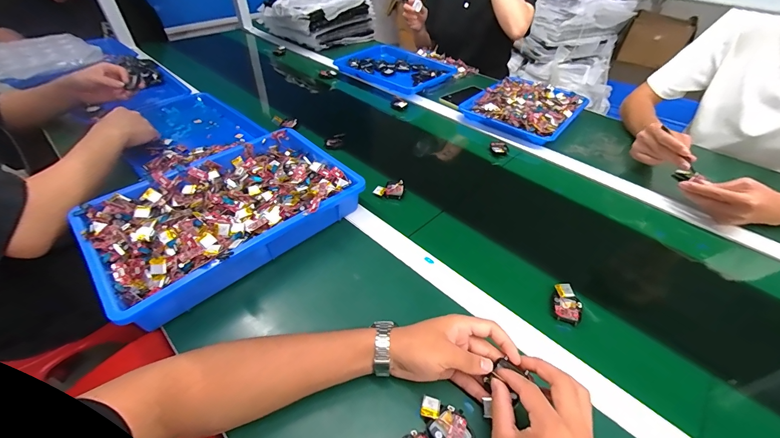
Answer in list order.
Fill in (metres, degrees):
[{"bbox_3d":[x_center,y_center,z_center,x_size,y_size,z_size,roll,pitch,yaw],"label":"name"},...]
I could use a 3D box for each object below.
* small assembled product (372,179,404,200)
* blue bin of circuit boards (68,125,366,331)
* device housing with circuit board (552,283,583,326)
[{"bbox_3d":[-0.001,-0.059,0.627,0.056,0.023,0.034,5,42,1],"label":"small assembled product"},{"bbox_3d":[-0.254,-0.023,0.528,0.371,0.063,0.253,-33,54,-30],"label":"blue bin of circuit boards"},{"bbox_3d":[0.247,0.119,0.461,0.036,0.024,0.054,10,45,9],"label":"device housing with circuit board"}]

